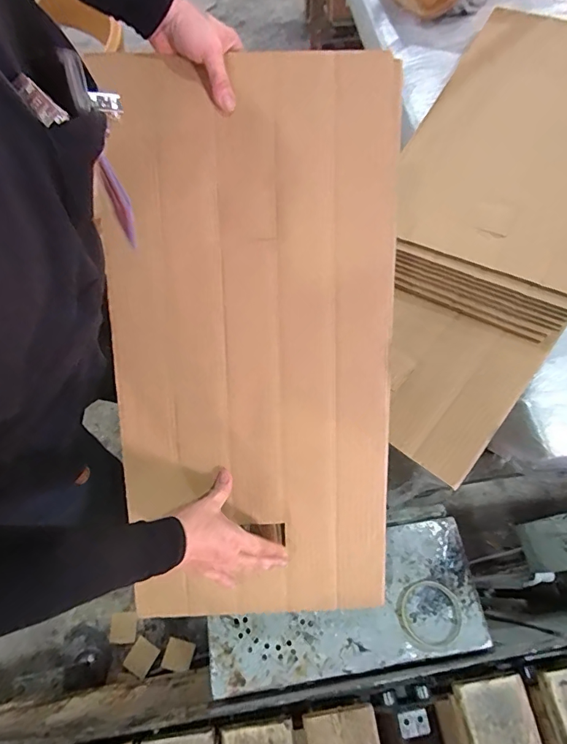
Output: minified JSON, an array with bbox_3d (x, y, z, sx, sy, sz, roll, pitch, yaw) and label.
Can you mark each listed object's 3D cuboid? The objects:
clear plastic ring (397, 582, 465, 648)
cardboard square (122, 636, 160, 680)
[{"bbox_3d":[0.217,0.357,0.629,0.090,0.012,0.084,-1,65,2],"label":"clear plastic ring"},{"bbox_3d":[-0.356,0.715,1.068,0.066,0.006,0.072,25,62,14],"label":"cardboard square"}]

